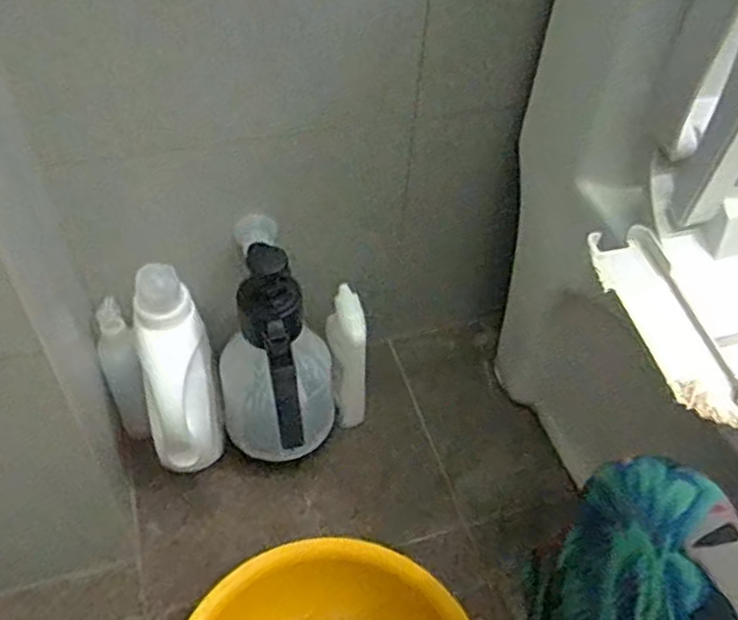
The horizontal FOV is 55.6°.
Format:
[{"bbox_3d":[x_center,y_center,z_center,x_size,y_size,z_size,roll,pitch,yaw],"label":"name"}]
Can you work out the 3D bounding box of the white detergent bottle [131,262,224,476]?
[{"bbox_3d":[-0.223,0.073,0.821,0.090,0.277,0.103,-15,30,-20],"label":"white detergent bottle"}]

